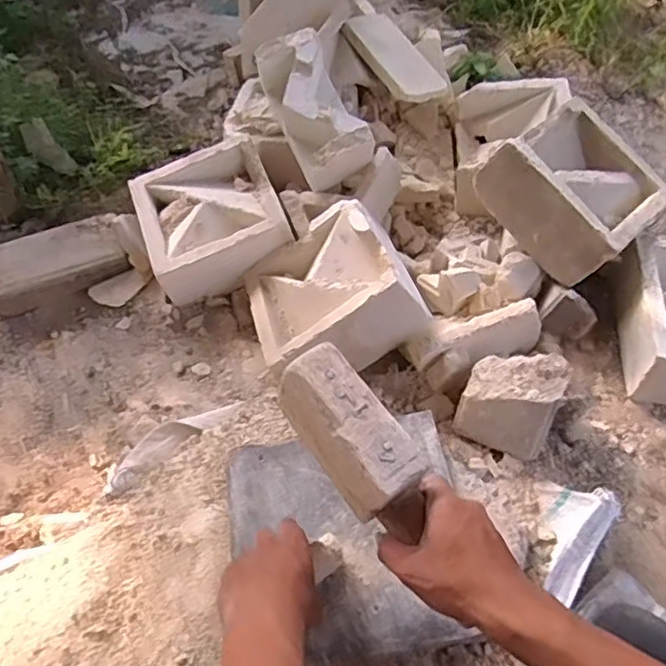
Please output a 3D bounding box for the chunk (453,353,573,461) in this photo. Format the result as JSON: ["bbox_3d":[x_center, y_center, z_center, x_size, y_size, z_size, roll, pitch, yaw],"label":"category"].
[{"bbox_3d":[0.215,0.083,0.778,0.105,0.096,0.103,23,60,19],"label":"chunk"}]

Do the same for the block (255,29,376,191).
[{"bbox_3d":[-0.023,-0.328,0.954,0.100,0.109,0.216,-24,81,-13],"label":"block"}]

